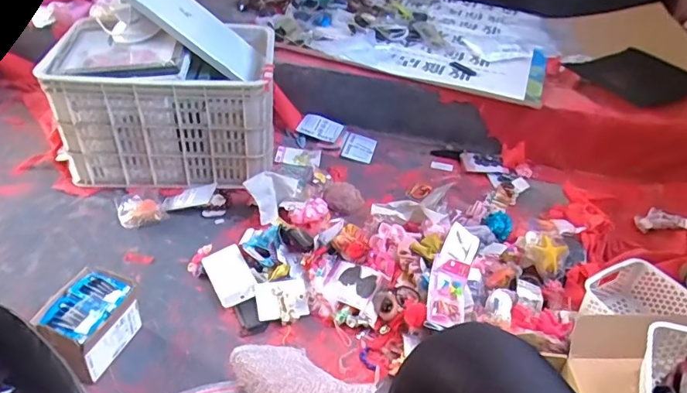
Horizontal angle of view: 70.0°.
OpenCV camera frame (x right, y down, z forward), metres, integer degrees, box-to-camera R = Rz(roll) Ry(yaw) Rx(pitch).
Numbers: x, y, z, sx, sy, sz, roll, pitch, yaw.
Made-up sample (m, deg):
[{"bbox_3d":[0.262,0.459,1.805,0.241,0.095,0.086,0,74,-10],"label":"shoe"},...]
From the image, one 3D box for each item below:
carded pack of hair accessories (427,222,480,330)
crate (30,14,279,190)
[{"bbox_3d":[0.217,0.149,0.979,0.084,0.024,0.238,26,50,-2],"label":"carded pack of hair accessories"},{"bbox_3d":[-0.438,-0.246,1.284,0.511,0.357,0.373,3,36,-6],"label":"crate"}]

